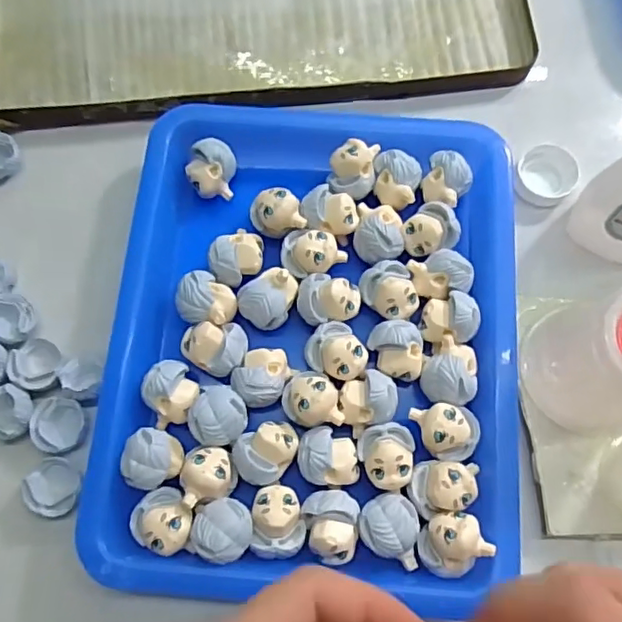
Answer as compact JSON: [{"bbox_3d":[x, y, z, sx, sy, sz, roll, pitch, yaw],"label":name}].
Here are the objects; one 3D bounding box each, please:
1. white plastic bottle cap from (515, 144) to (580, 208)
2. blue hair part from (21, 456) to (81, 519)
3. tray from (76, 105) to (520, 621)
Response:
[{"bbox_3d":[0.120,-0.069,0.292,0.029,0.010,0.032,37,79,11],"label":"white plastic bottle cap"},{"bbox_3d":[-0.112,0.076,0.249,0.019,0.016,0.024,1,74,2],"label":"blue hair part"},{"bbox_3d":[0.001,0.009,0.257,0.173,0.026,0.215,4,74,3],"label":"tray"}]

